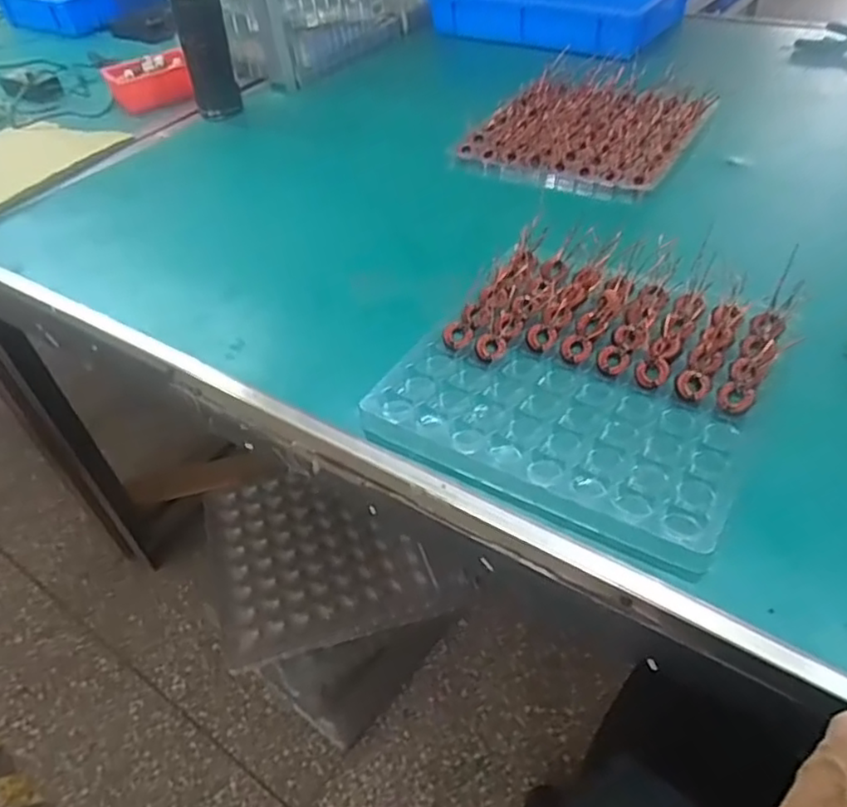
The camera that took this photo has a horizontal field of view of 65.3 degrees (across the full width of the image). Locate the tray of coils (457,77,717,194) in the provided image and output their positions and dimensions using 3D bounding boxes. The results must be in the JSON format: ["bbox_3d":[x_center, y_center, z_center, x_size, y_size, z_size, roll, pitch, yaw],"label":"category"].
[{"bbox_3d":[0.216,-0.366,0.882,0.257,0.031,0.258,25,53,28],"label":"tray of coils"}]

